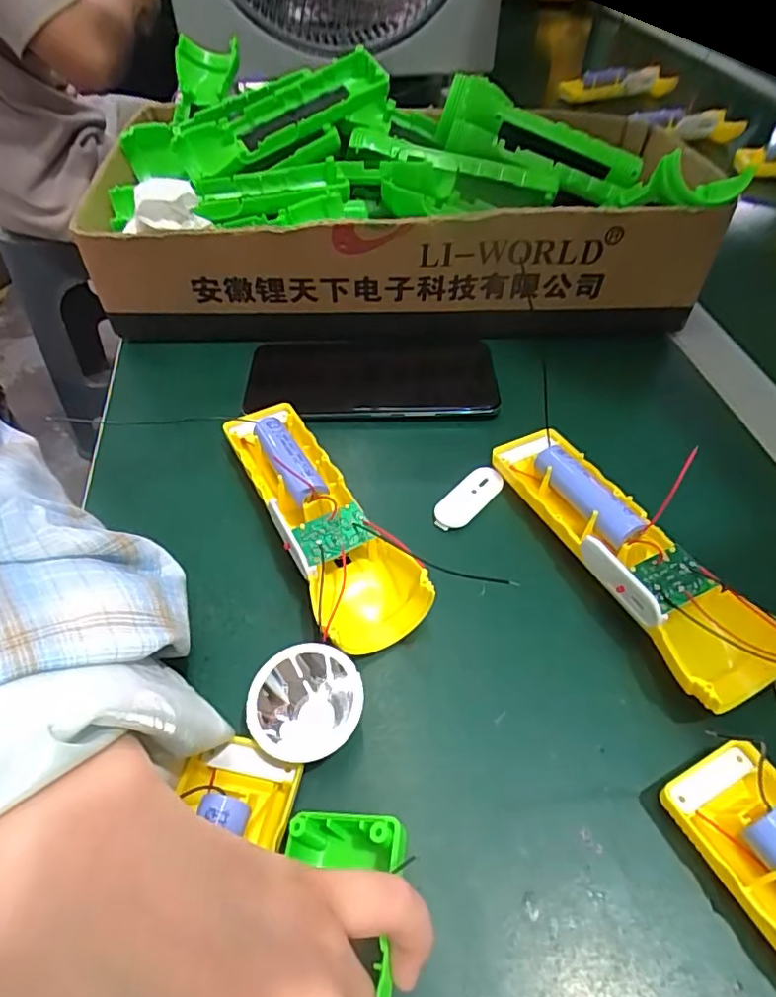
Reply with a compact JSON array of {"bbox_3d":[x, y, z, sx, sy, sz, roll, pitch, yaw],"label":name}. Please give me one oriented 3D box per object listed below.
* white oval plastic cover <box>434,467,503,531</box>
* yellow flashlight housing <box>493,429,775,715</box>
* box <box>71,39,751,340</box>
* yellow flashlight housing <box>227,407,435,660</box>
[{"bbox_3d":[0.044,0.000,0.312,0.018,0.006,0.048,36,59,27],"label":"white oval plastic cover"},{"bbox_3d":[0.111,0.024,0.276,0.047,0.033,0.162,-21,53,-17],"label":"yellow flashlight housing"},{"bbox_3d":[0.004,-0.235,0.438,0.412,0.111,0.250,-3,50,-2],"label":"box"},{"bbox_3d":[-0.037,0.003,0.291,0.049,0.036,0.160,-21,53,-16],"label":"yellow flashlight housing"}]

